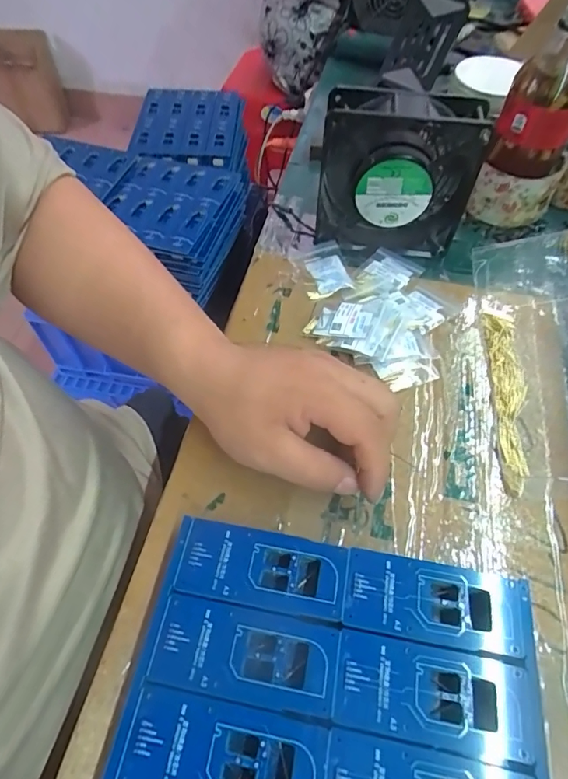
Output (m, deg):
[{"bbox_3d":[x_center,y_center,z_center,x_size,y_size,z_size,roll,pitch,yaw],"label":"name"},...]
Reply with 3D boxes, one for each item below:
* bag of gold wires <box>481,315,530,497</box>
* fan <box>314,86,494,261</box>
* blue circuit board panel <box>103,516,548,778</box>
[{"bbox_3d":[0.160,0.005,0.322,0.022,0.010,0.143,6,57,3],"label":"bag of gold wires"},{"bbox_3d":[0.093,-0.174,0.376,0.123,0.120,0.046,9,58,6],"label":"fan"},{"bbox_3d":[0.022,0.159,0.216,0.188,0.020,0.159,9,58,6],"label":"blue circuit board panel"}]

